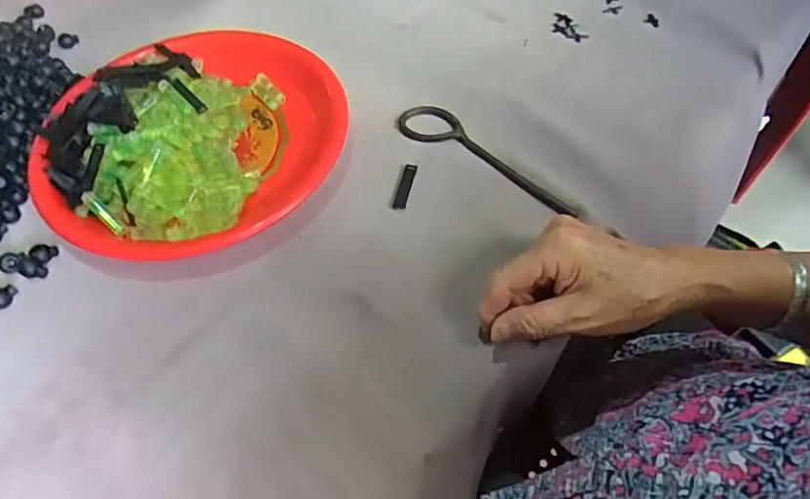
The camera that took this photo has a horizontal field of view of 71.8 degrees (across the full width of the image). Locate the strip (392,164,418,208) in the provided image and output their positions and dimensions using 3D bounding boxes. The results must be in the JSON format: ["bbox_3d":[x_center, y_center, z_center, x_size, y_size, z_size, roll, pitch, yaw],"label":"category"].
[{"bbox_3d":[0.000,-0.051,0.456,0.010,0.004,0.045,11,58,9],"label":"strip"}]

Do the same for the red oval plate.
[{"bbox_3d":[-0.176,-0.099,0.470,0.214,0.034,0.249,35,65,22],"label":"red oval plate"}]

